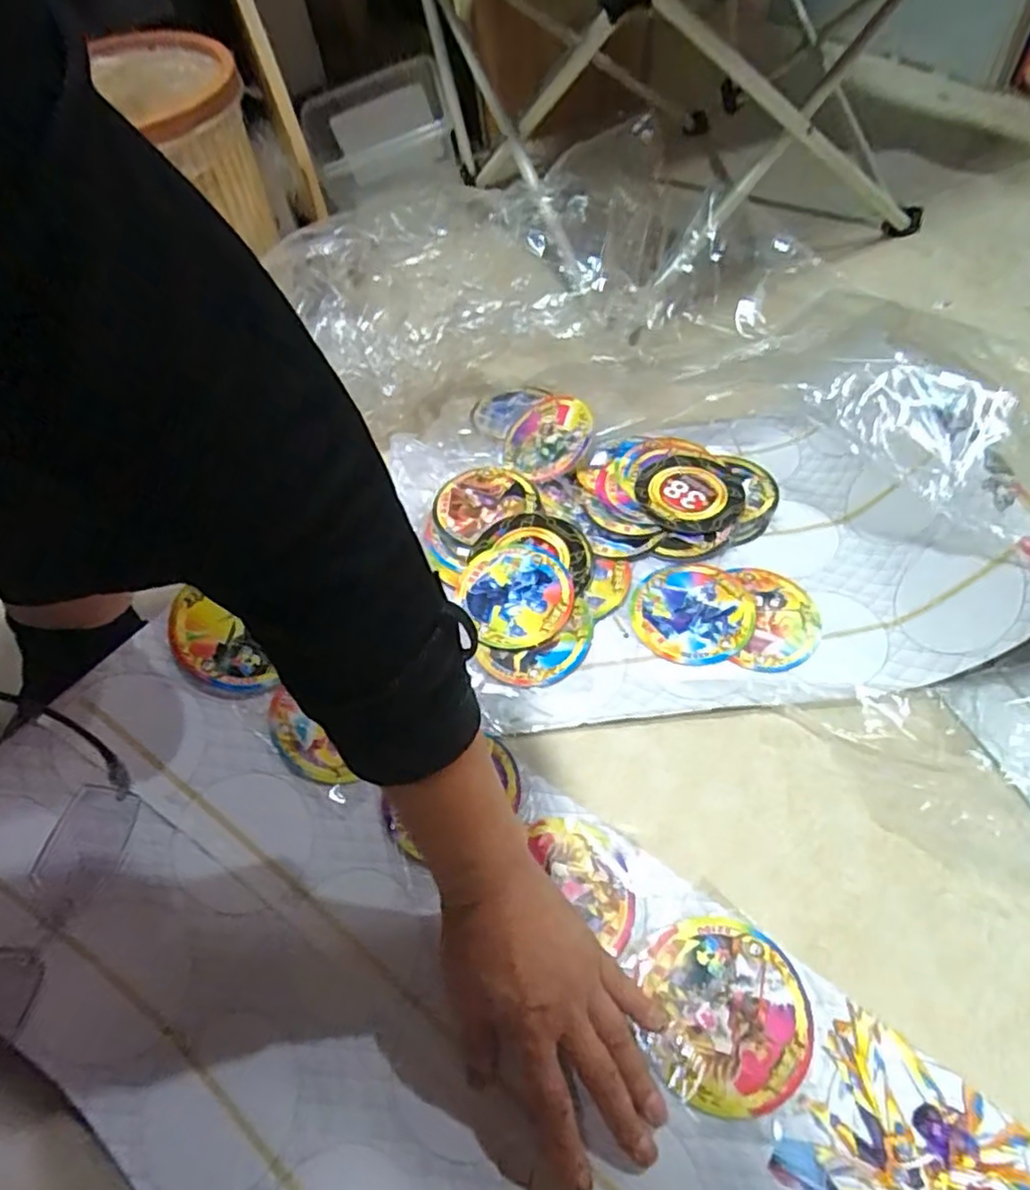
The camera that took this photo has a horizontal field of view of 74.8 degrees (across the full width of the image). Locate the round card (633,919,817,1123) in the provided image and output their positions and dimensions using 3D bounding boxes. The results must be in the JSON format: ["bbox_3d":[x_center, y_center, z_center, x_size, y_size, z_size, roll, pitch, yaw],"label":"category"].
[{"bbox_3d":[0.121,0.240,0.388,0.090,0.007,0.094,-1,54,5],"label":"round card"}]

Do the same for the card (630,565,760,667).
[{"bbox_3d":[0.144,0.013,0.546,0.092,0.005,0.095,-3,54,4],"label":"card"}]

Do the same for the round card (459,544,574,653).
[{"bbox_3d":[0.002,-0.001,0.558,0.086,0.005,0.097,-24,61,-12],"label":"round card"}]

